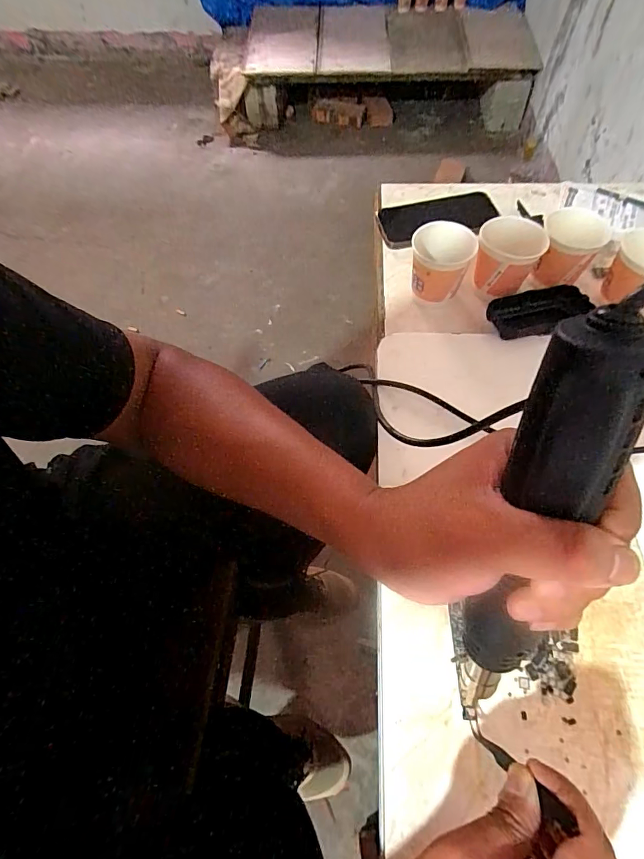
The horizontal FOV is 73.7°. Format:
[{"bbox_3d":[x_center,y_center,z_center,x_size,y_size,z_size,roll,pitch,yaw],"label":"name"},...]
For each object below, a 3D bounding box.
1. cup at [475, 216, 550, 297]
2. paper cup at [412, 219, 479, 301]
[{"bbox_3d":[0.210,-0.193,0.496,0.068,0.067,0.073,-1,60,1],"label":"cup"},{"bbox_3d":[0.137,-0.190,0.496,0.072,0.068,0.066,12,62,9],"label":"paper cup"}]

